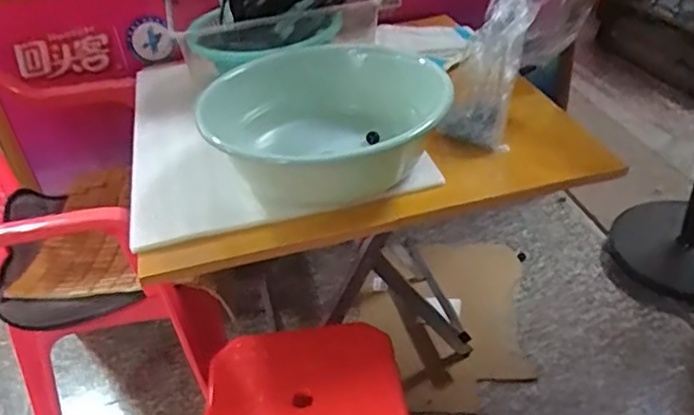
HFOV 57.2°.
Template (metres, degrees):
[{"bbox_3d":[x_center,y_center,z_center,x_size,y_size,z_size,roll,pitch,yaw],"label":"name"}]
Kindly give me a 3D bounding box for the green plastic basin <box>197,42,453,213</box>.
[{"bbox_3d":[-0.031,-0.106,0.817,0.284,0.108,0.280,-4,36,3],"label":"green plastic basin"}]

